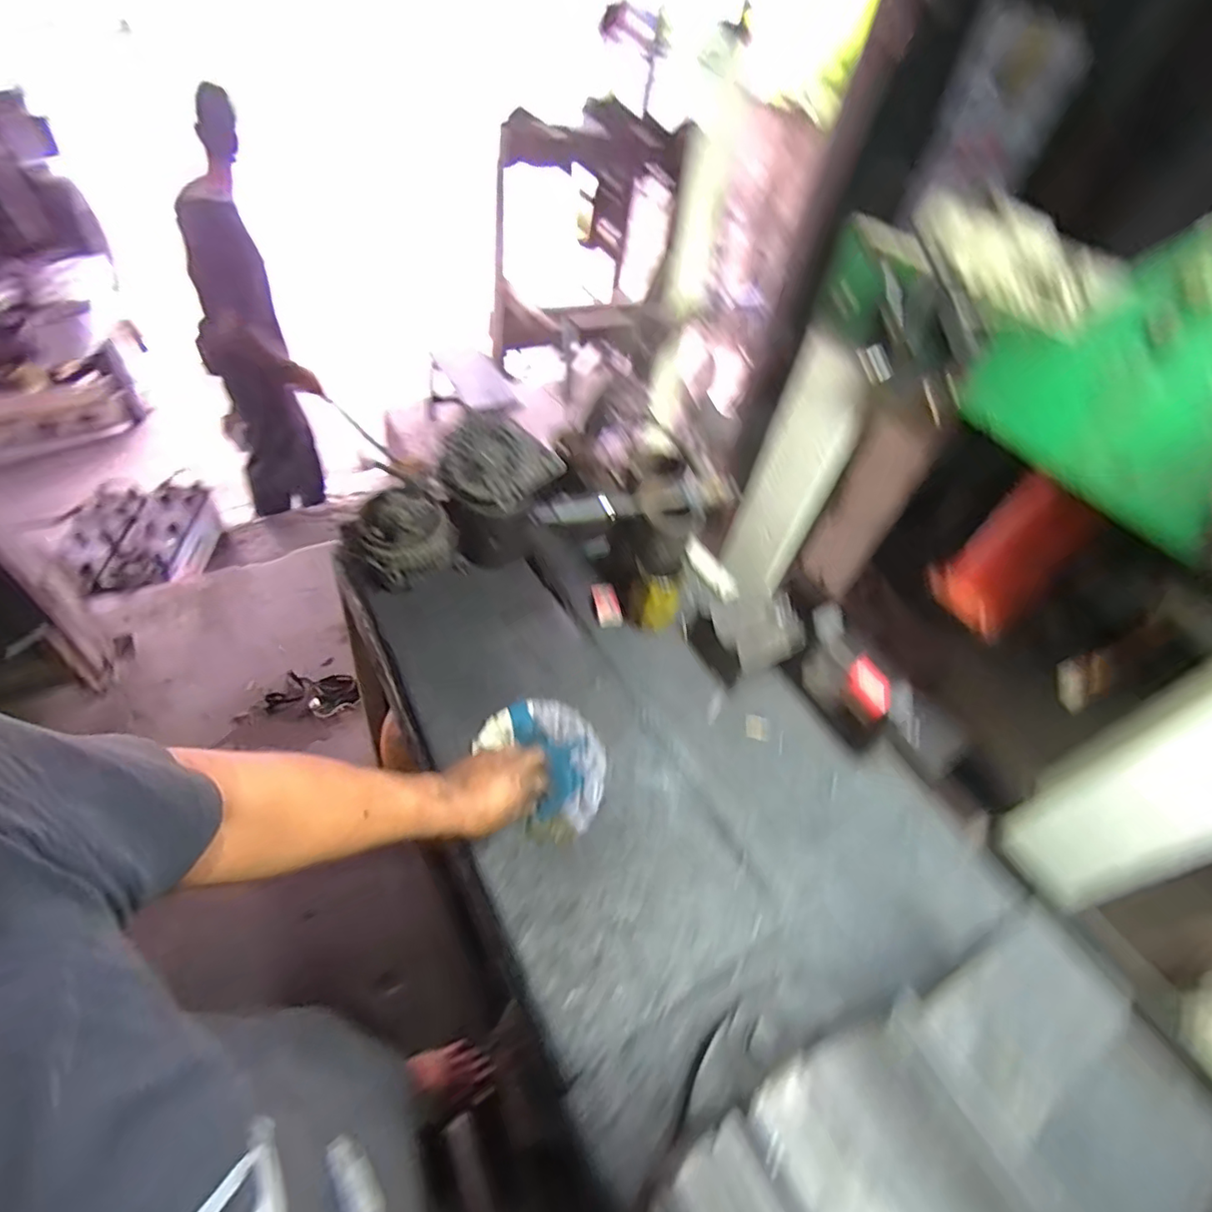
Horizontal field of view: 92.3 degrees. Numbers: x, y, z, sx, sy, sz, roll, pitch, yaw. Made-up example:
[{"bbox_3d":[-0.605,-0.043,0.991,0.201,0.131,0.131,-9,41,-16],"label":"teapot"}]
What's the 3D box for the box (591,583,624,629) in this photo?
[{"bbox_3d":[0.002,-0.002,0.954,0.041,0.018,0.082,-3,49,-14],"label":"box"}]

